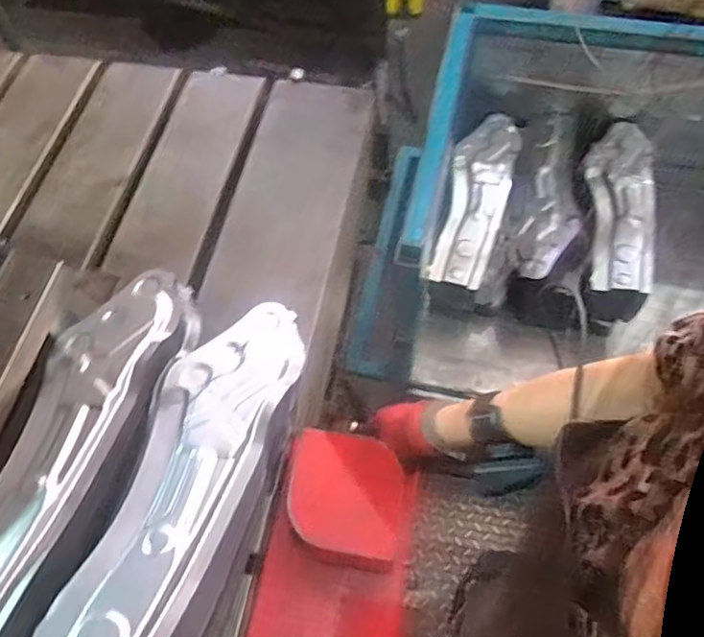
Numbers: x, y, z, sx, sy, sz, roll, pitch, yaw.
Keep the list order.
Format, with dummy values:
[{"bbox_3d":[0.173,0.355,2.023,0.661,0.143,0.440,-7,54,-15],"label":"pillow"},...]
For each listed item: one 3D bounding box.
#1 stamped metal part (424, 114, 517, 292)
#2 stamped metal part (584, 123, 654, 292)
[{"bbox_3d":[0.259,-0.254,1.274,0.126,0.051,0.422,14,62,9],"label":"stamped metal part"},{"bbox_3d":[0.542,-0.234,1.236,0.132,0.042,0.432,13,62,9],"label":"stamped metal part"}]

